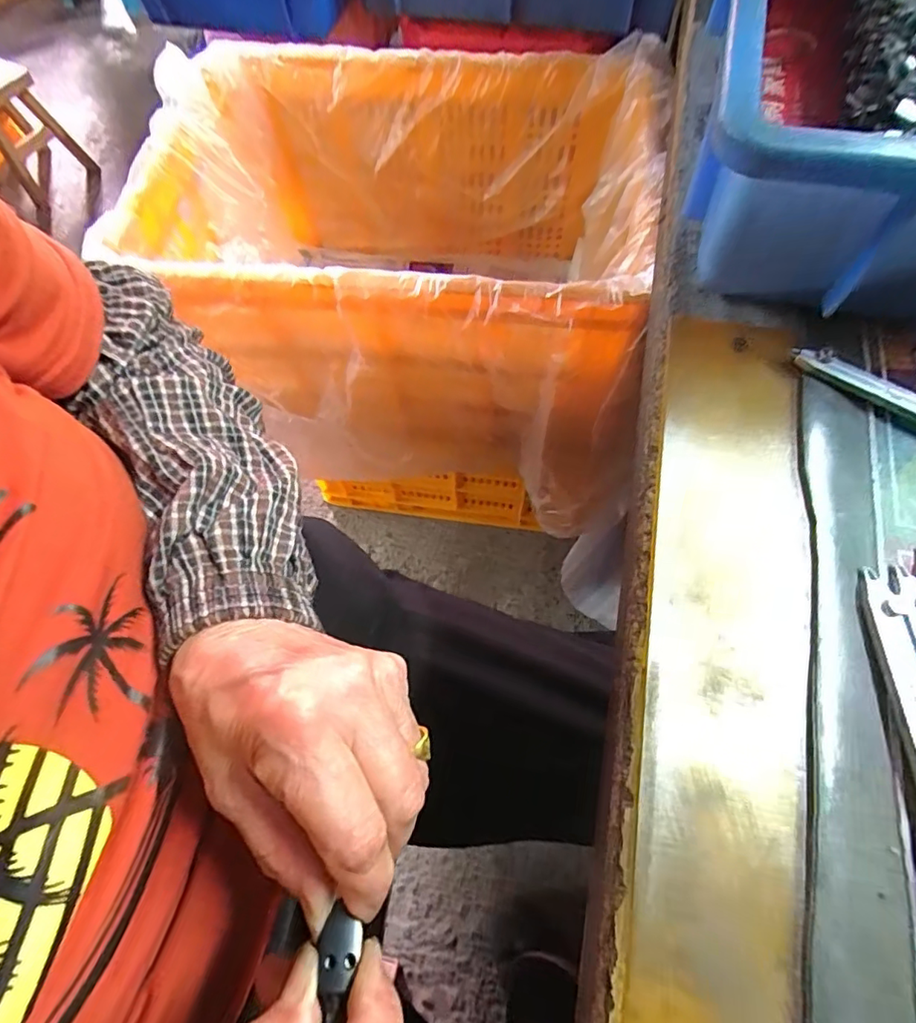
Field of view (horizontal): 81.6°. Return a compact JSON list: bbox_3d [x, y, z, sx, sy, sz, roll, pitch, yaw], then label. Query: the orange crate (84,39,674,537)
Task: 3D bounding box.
[{"bbox_3d":[-0.050,-0.270,0.583,0.503,0.268,0.407,13,66,9],"label":"orange crate"}]

